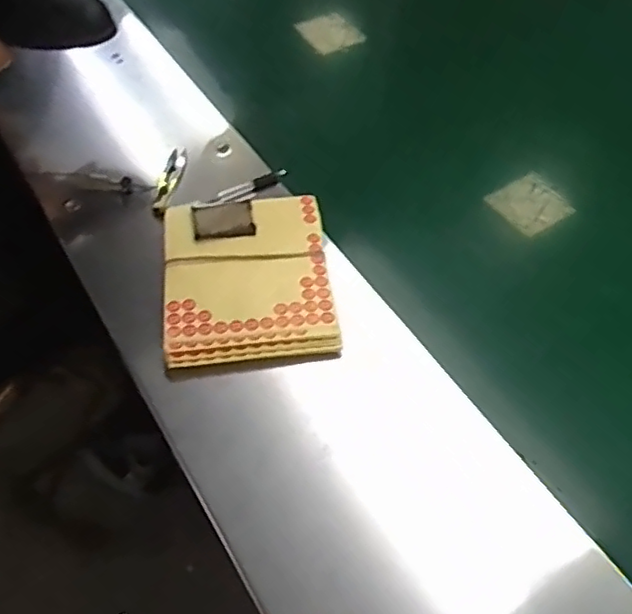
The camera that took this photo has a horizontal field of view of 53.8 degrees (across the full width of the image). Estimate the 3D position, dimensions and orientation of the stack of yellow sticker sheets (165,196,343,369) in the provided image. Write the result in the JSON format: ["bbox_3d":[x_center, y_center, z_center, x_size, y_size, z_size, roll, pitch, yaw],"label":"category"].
[{"bbox_3d":[-0.065,-0.030,0.606,0.153,0.030,0.175,-7,54,-4],"label":"stack of yellow sticker sheets"}]

